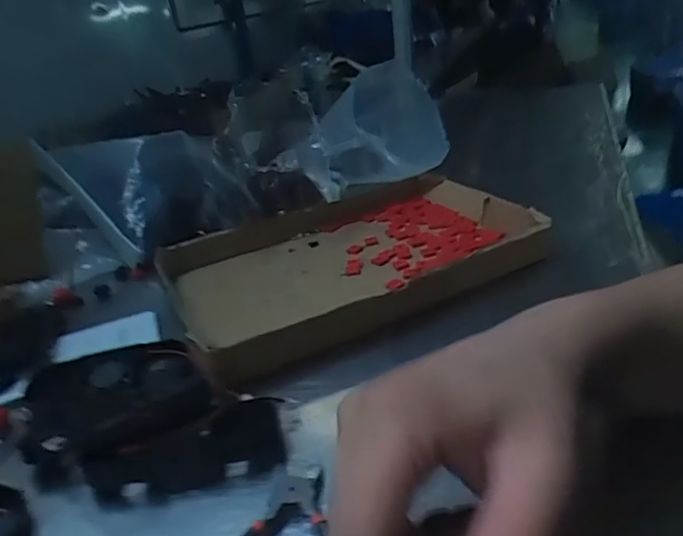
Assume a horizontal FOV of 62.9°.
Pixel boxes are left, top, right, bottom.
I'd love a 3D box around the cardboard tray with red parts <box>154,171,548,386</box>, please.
[{"bbox_3d":[0.016,-0.021,0.519,0.328,0.035,0.229,-19,28,-18],"label":"cardboard tray with red parts"}]

